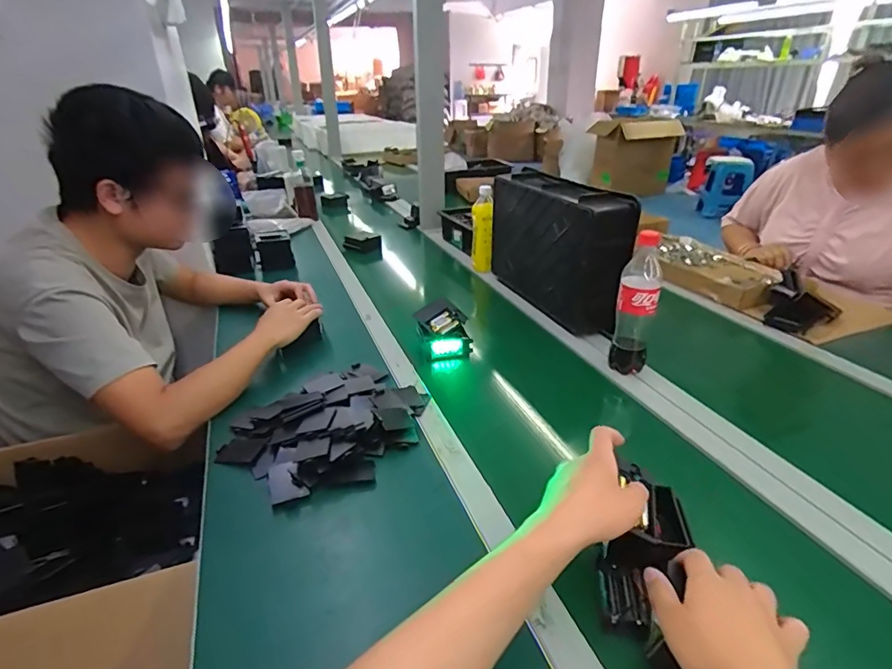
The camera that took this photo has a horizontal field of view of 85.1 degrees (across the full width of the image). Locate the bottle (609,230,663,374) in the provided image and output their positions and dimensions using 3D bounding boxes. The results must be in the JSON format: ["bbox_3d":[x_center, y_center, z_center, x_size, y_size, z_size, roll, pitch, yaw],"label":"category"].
[{"bbox_3d":[0.317,-0.048,0.810,0.058,0.237,0.063,9,30,18],"label":"bottle"}]

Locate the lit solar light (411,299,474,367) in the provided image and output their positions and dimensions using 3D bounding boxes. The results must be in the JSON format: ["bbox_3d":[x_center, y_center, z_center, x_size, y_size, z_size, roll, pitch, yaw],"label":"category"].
[{"bbox_3d":[-0.005,-0.002,0.946,0.103,0.093,0.093,-2,28,-2],"label":"lit solar light"}]

